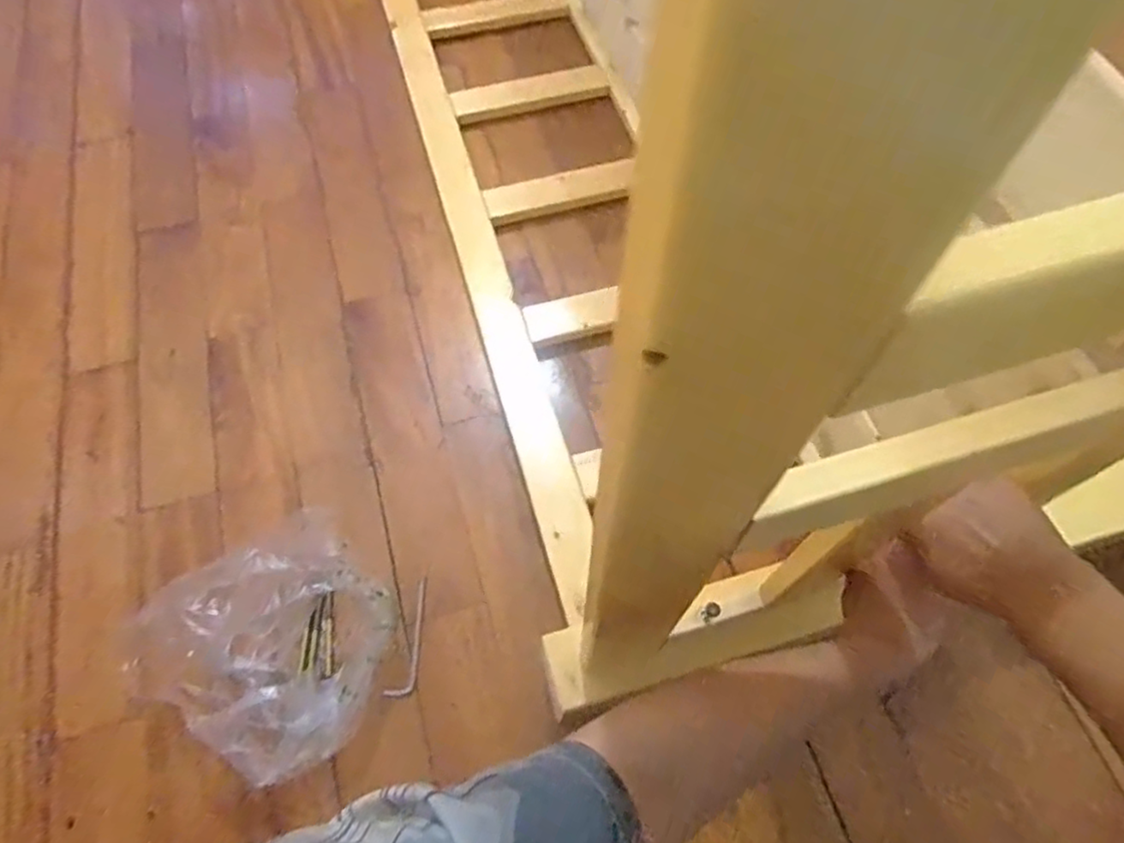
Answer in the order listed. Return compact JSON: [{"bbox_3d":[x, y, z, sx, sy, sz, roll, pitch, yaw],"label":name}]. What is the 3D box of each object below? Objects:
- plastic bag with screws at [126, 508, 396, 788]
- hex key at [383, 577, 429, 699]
[{"bbox_3d":[-0.283,0.213,0.656,0.207,0.130,0.224,41,70,18],"label":"plastic bag with screws"},{"bbox_3d":[-0.158,0.228,0.719,0.027,0.005,0.124,9,64,4],"label":"hex key"}]

